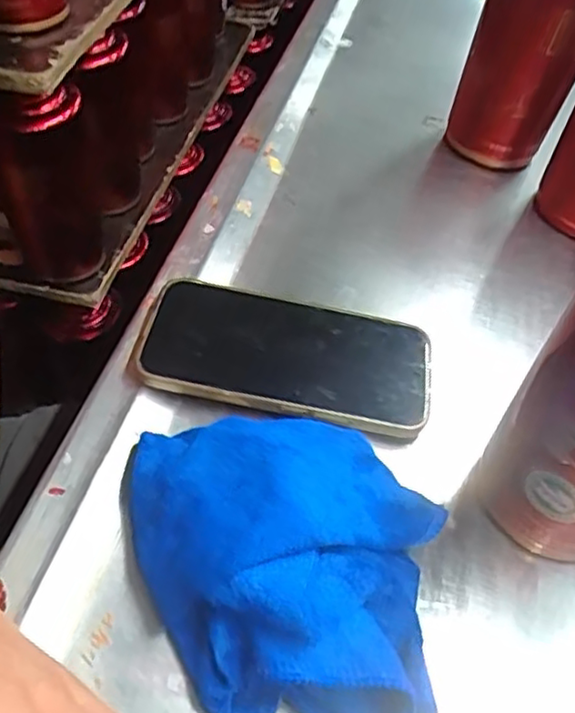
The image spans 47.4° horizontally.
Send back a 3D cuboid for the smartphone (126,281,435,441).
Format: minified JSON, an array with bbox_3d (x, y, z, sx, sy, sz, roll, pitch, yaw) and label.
[{"bbox_3d":[0.000,-0.006,0.363,0.159,0.012,0.082,12,50,5],"label":"smartphone"}]

